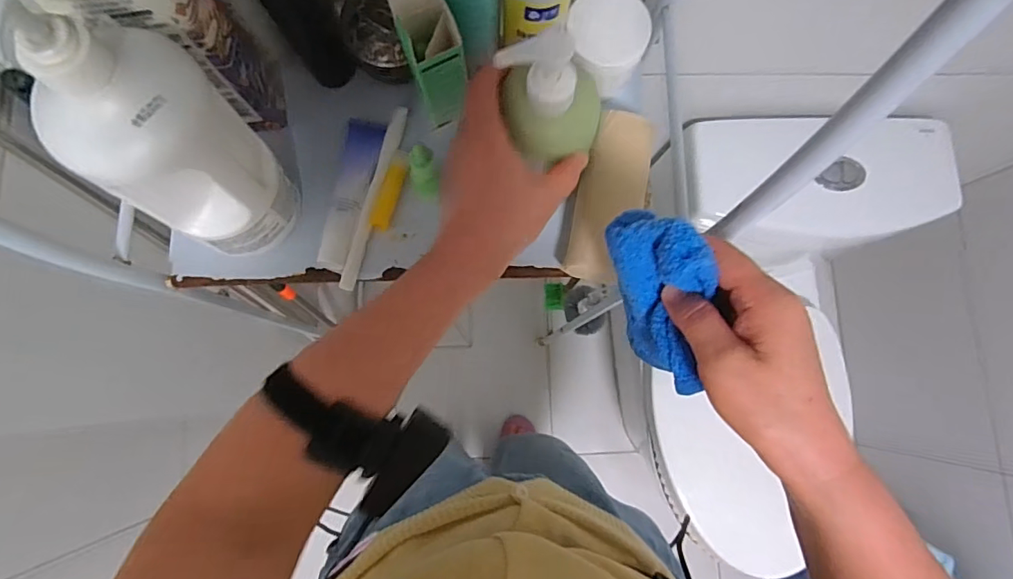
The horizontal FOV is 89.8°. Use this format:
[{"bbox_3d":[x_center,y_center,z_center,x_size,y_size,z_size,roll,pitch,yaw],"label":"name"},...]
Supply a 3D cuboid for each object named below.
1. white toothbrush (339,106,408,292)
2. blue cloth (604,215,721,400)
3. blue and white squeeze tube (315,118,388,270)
[{"bbox_3d":[-0.117,-0.085,0.455,0.014,0.014,0.176,13,81,-1],"label":"white toothbrush"},{"bbox_3d":[0.094,0.006,0.293,0.041,0.061,0.105,-19,83,-6],"label":"blue cloth"},{"bbox_3d":[-0.137,-0.087,0.451,0.032,0.015,0.140,10,81,-2],"label":"blue and white squeeze tube"}]

